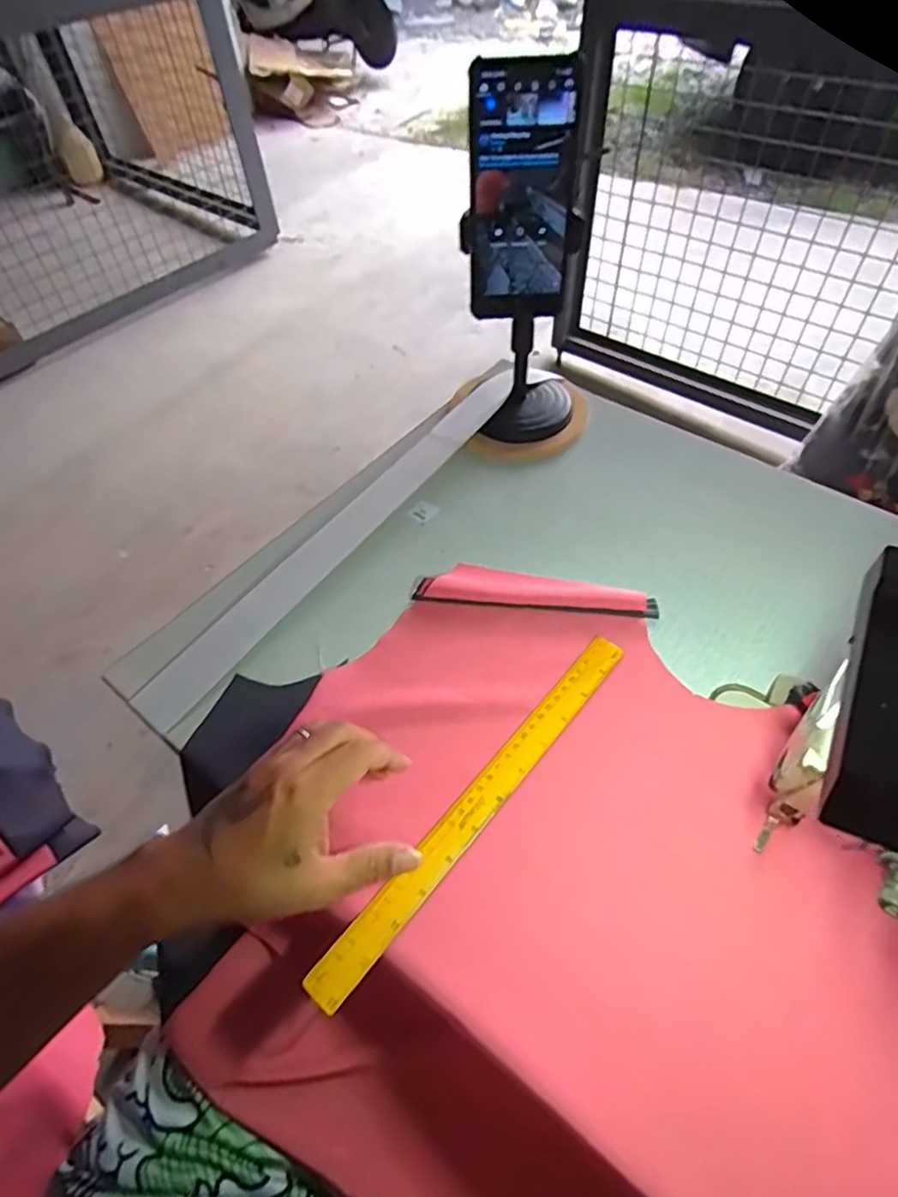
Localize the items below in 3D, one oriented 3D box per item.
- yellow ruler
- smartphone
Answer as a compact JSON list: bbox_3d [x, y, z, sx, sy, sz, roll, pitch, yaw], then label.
[{"bbox_3d":[0.026,0.132,0.417,0.025,0.004,0.303,38,62,18],"label":"yellow ruler"},{"bbox_3d":[0.056,-0.307,0.479,0.076,0.169,0.009,-3,44,-2],"label":"smartphone"}]

